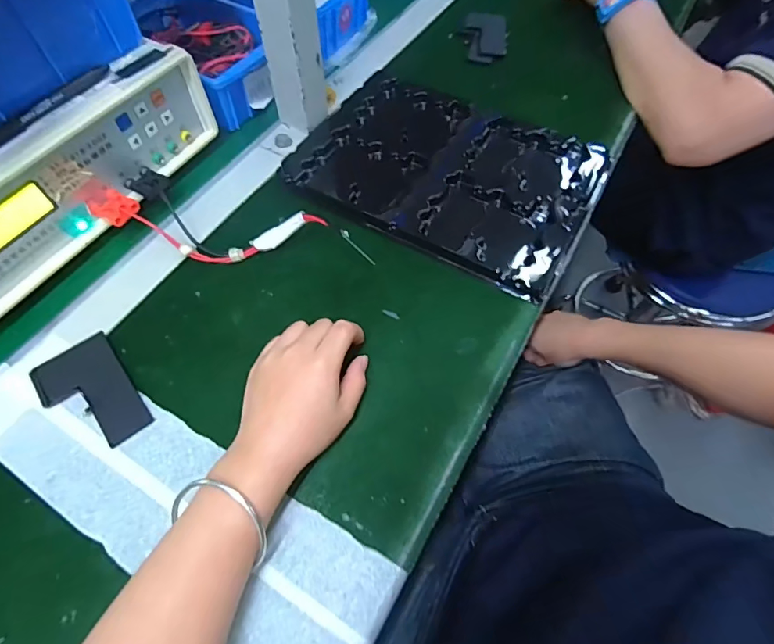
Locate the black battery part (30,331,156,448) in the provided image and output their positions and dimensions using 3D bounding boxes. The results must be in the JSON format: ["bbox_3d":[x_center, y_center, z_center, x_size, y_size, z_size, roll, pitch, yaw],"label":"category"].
[{"bbox_3d":[-0.230,0.056,0.347,0.059,0.005,0.098,-35,66,-19],"label":"black battery part"}]

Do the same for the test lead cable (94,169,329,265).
[{"bbox_3d":[-0.160,-0.088,0.412,0.205,0.042,0.061,18,62,9],"label":"test lead cable"}]

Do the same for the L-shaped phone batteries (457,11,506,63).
[{"bbox_3d":[0.128,-0.384,0.600,0.063,0.006,0.111,6,60,3],"label":"L-shaped phone batteries"}]

